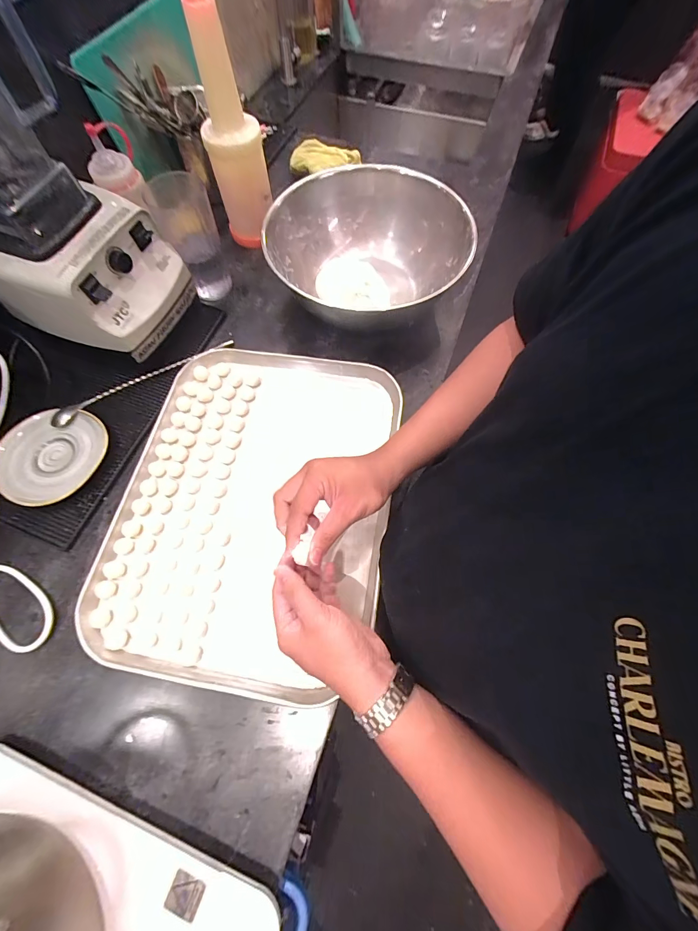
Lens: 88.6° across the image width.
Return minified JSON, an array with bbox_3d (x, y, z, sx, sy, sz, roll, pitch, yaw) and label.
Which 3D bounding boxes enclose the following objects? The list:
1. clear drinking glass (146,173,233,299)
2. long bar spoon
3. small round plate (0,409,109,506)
[{"bbox_3d":[-0.259,-0.375,0.597,0.090,0.171,0.102,-25,72,-11],"label":"clear drinking glass"},{"bbox_3d":[-0.319,-0.140,0.567,0.293,0.020,0.023,-33,73,-13],"label":"long bar spoon"},{"bbox_3d":[-0.425,-0.017,0.514,0.120,0.031,0.148,40,73,13],"label":"small round plate"}]

